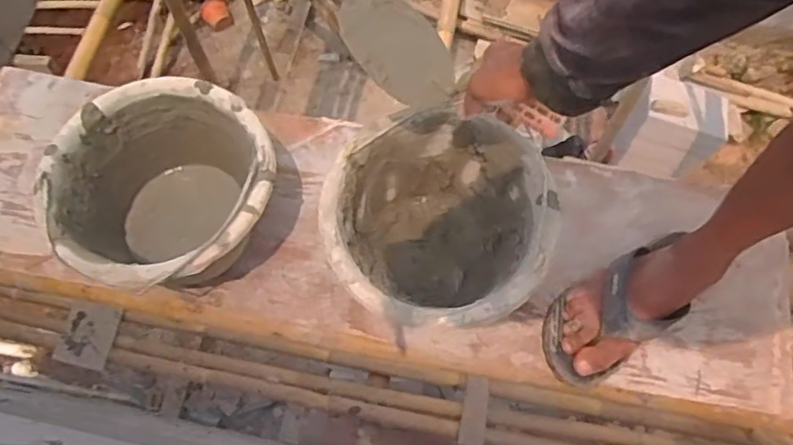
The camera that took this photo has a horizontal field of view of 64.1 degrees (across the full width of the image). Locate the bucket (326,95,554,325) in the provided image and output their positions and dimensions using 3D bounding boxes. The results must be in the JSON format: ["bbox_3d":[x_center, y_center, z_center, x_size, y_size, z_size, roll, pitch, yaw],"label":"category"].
[{"bbox_3d":[0.045,0.011,0.739,0.241,0.147,0.233,24,71,9],"label":"bucket"}]

